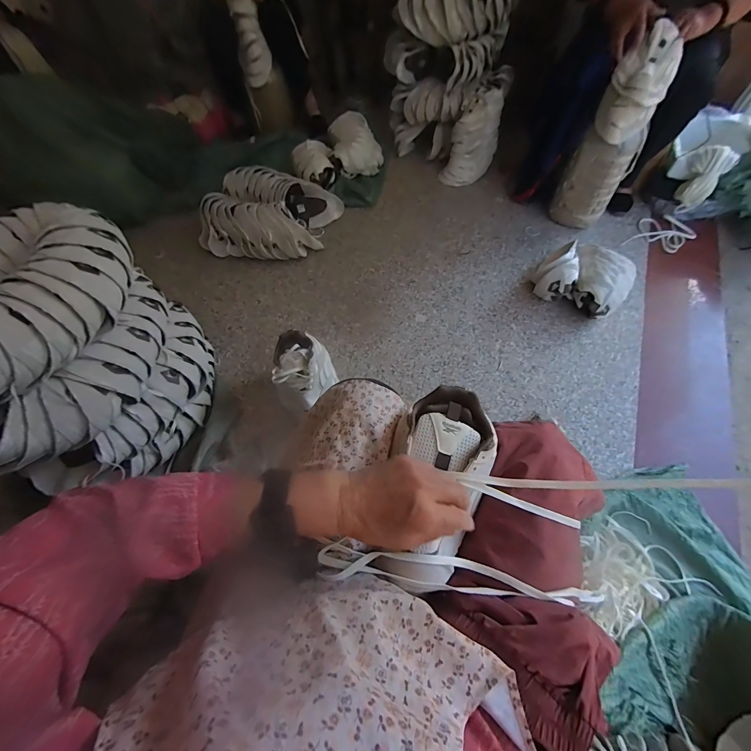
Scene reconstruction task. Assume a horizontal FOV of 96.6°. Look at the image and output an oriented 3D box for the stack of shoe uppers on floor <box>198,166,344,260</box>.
[{"bbox_3d":[-0.347,-0.665,1.255,0.425,0.122,0.153,22,65,15],"label":"stack of shoe uppers on floor"}]

